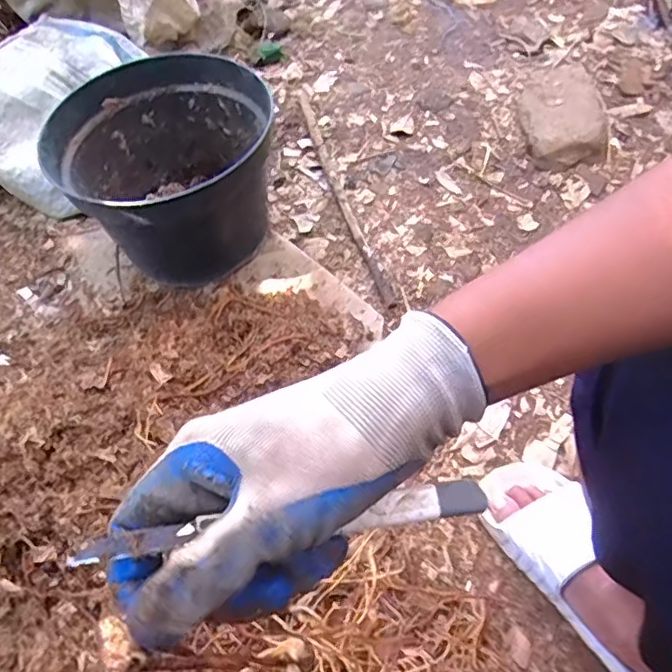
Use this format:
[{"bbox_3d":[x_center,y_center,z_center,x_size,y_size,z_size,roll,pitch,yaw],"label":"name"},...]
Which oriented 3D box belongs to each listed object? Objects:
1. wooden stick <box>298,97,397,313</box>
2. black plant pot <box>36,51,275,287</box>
[{"bbox_3d":[0.005,-0.255,1.002,0.022,0.012,0.520,-16,59,-5],"label":"wooden stick"},{"bbox_3d":[-0.245,-0.249,0.909,0.287,0.206,0.299,-4,57,6],"label":"black plant pot"}]

